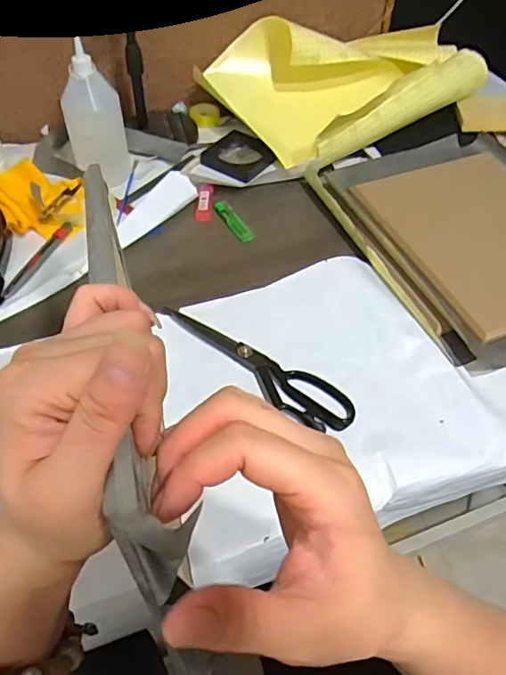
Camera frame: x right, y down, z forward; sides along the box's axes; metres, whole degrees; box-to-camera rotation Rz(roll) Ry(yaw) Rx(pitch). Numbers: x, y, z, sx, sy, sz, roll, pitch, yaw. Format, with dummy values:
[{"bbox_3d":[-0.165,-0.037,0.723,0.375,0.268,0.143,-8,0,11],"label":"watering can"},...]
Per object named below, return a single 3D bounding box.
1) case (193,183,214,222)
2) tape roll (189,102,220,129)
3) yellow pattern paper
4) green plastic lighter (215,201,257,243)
[{"bbox_3d":[-0.069,-0.194,0.763,0.025,0.014,0.069,4,51,-1],"label":"case"},{"bbox_3d":[-0.081,-0.379,0.905,0.049,0.018,0.054,-4,51,-7],"label":"tape roll"},{"bbox_3d":[0.141,-0.416,0.879,0.402,0.153,0.269,-28,58,-24],"label":"yellow pattern paper"},{"bbox_3d":[-0.026,-0.162,0.741,0.023,0.013,0.079,-27,57,-23],"label":"green plastic lighter"}]

